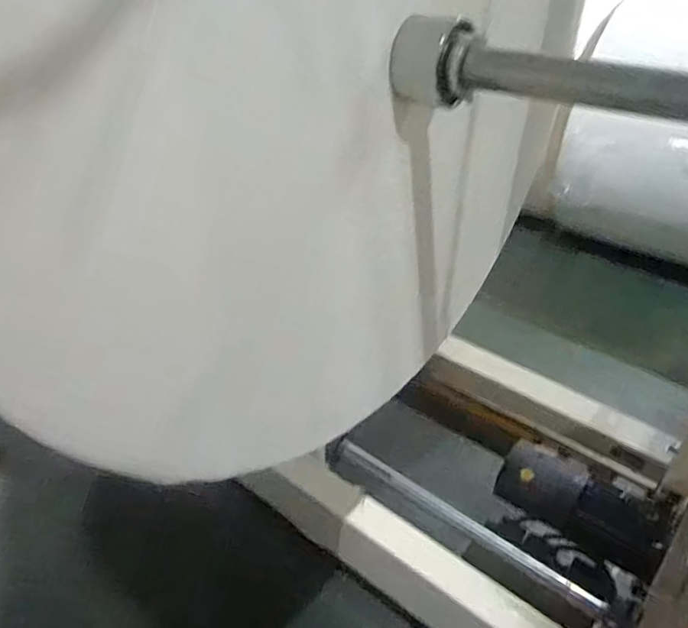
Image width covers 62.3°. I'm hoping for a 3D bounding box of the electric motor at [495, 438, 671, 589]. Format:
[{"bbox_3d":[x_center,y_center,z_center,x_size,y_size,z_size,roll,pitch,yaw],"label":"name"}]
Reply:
[{"bbox_3d":[0.704,0.550,1.673,0.459,0.244,0.174,31,43,33],"label":"electric motor"}]

